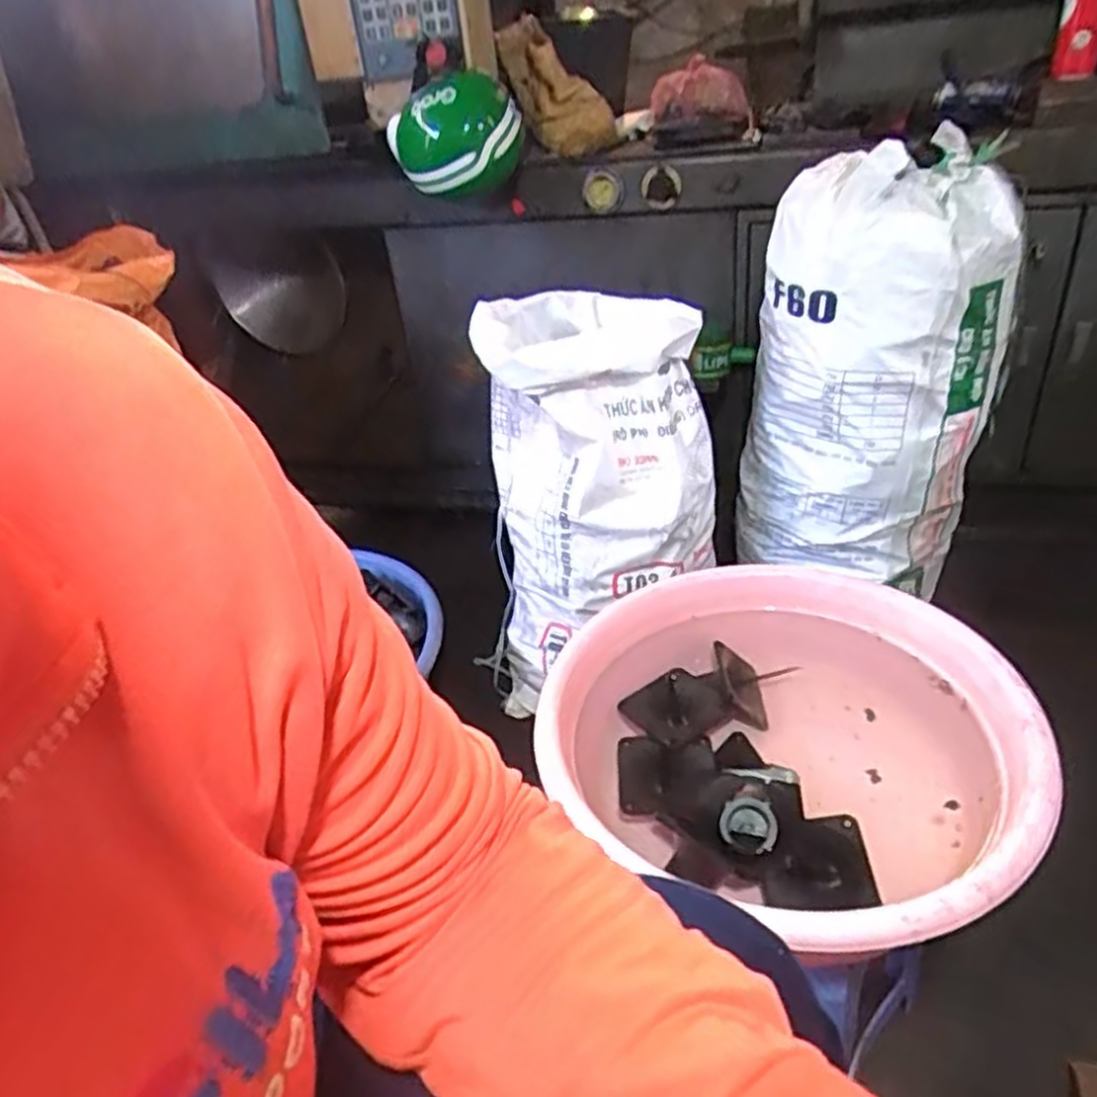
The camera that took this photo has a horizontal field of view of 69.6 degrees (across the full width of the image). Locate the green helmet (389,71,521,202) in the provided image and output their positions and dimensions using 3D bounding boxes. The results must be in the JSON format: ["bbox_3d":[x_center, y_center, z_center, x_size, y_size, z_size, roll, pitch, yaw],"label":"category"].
[{"bbox_3d":[-0.187,-0.822,1.586,0.261,0.217,0.208,-8,34,-3],"label":"green helmet"}]

